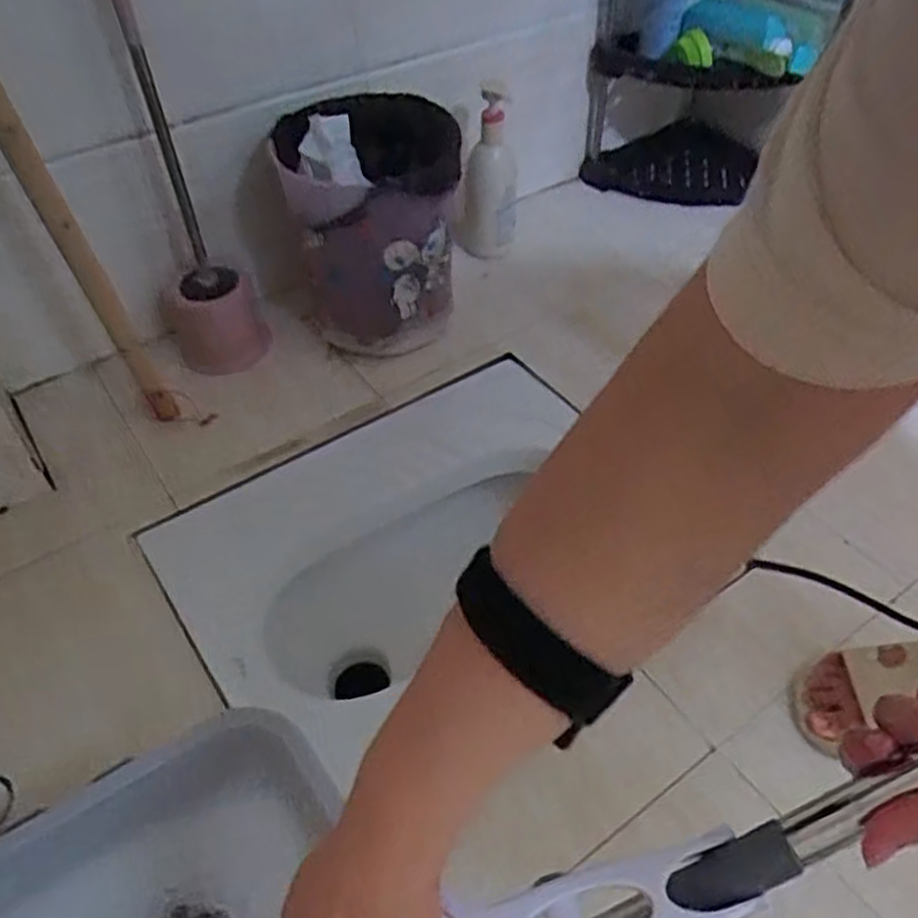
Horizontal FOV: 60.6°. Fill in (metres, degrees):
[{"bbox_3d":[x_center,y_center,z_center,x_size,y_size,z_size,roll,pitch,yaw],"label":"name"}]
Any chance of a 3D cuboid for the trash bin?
[{"bbox_3d":[-0.111,-0.302,1.076,0.229,0.298,0.209,-8,48,-5],"label":"trash bin"}]

